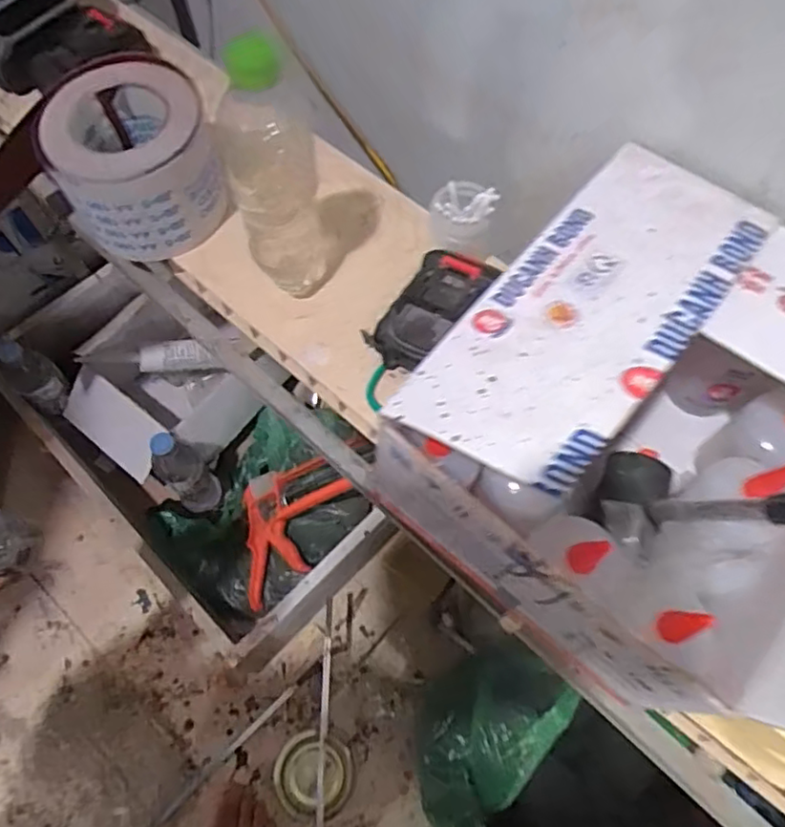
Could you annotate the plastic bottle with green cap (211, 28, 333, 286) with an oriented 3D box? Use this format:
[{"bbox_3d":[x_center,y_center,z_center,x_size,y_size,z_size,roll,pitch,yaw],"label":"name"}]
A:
[{"bbox_3d":[-0.086,-0.177,0.484,0.059,0.216,0.079,-8,65,-4],"label":"plastic bottle with green cap"}]

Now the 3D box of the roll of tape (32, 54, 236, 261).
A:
[{"bbox_3d":[-0.223,-0.220,0.566,0.130,0.104,0.136,0,65,0],"label":"roll of tape"}]

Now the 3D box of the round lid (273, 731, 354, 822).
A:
[{"bbox_3d":[-0.100,0.448,0.790,0.096,0.021,0.093,-8,58,13],"label":"round lid"}]

